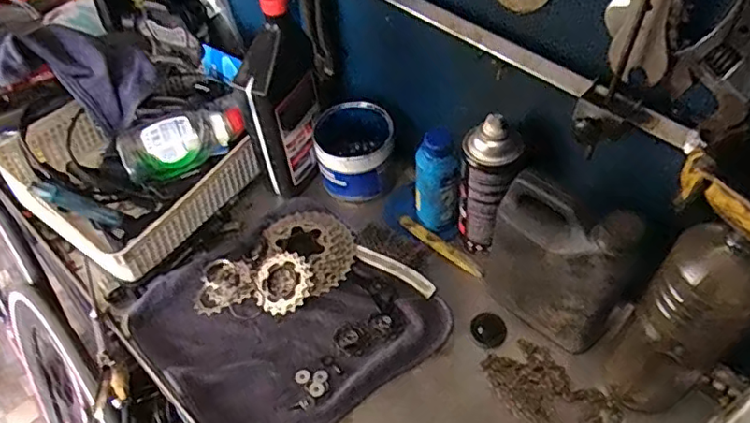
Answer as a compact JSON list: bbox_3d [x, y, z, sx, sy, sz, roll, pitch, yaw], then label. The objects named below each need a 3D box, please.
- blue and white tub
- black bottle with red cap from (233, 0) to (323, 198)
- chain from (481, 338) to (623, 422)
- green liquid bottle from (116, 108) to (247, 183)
[{"bbox_3d":[-0.028,-0.079,0.780,0.095,0.086,0.099,-2,49,2],"label":"blue and white tub"},{"bbox_3d":[-0.114,-0.134,0.721,0.058,0.242,0.092,22,54,21],"label":"black bottle with red cap"},{"bbox_3d":[0.200,0.215,0.572,0.088,0.009,0.208,-25,53,-18],"label":"chain"},{"bbox_3d":[-0.242,-0.090,0.753,0.161,0.053,0.066,-20,51,-13],"label":"green liquid bottle"}]

